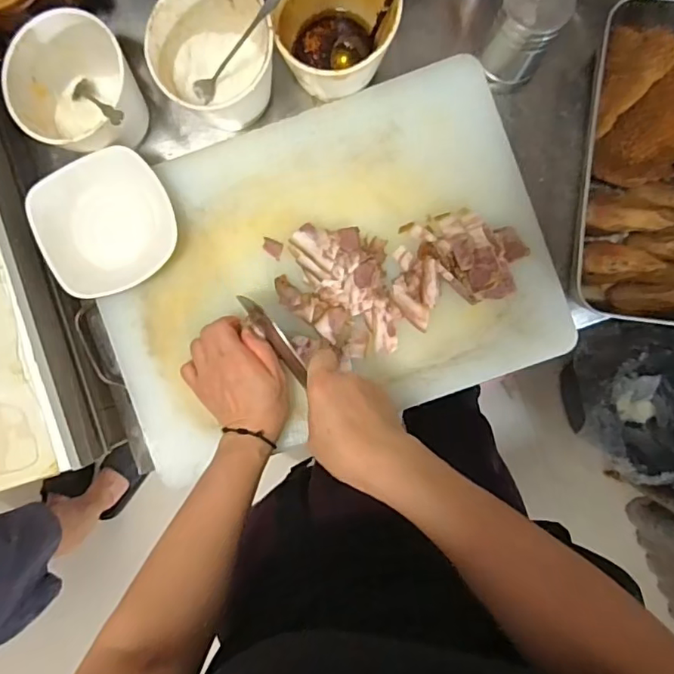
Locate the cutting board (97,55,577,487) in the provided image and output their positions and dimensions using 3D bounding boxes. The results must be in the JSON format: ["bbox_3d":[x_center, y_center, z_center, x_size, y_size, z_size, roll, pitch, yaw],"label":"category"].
[{"bbox_3d":[-0.016,-0.066,0.537,0.431,0.025,0.310,-20,89,2],"label":"cutting board"}]

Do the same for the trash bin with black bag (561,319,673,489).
[{"bbox_3d":[0.624,0.153,1.149,0.245,0.292,0.352,-20,89,2],"label":"trash bin with black bag"}]

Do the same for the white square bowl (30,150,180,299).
[{"bbox_3d":[-0.221,-0.107,0.524,0.129,0.038,0.121,-30,89,2],"label":"white square bowl"}]

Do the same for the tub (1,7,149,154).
[{"bbox_3d":[-0.246,-0.235,0.520,0.115,0.091,0.124,0,90,2],"label":"tub"}]

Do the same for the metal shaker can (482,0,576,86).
[{"bbox_3d":[0.172,-0.284,0.503,0.057,0.099,0.057,0,90,2],"label":"metal shaker can"}]

